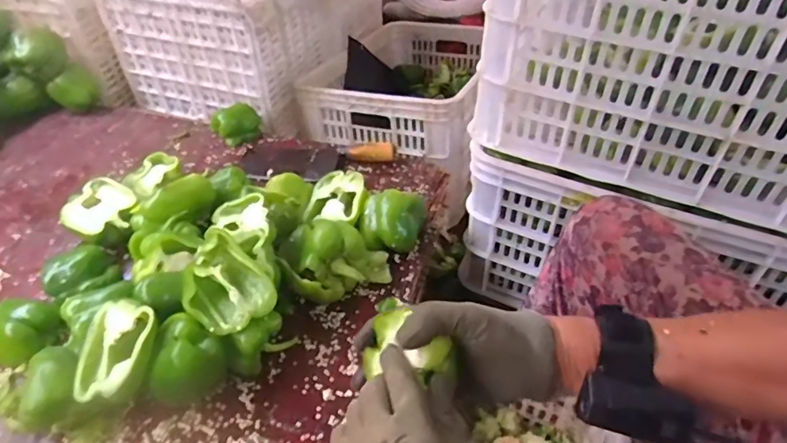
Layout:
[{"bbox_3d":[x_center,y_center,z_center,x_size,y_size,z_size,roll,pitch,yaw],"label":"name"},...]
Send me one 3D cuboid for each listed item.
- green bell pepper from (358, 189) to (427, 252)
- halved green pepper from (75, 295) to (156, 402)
[{"bbox_3d":[-0.003,-0.002,0.731,0.091,0.059,0.090,-1,44,0],"label":"green bell pepper"},{"bbox_3d":[-0.283,0.135,0.529,0.076,0.042,0.099,3,68,8],"label":"halved green pepper"}]

